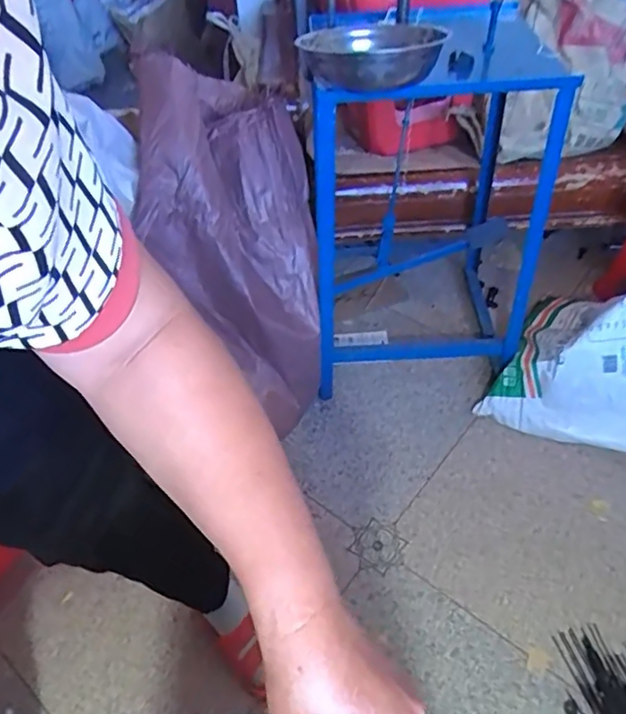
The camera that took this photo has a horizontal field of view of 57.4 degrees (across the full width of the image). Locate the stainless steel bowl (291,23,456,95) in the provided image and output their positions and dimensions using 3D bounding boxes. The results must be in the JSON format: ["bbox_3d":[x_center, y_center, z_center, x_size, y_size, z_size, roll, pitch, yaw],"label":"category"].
[{"bbox_3d":[0.093,-0.471,0.868,0.208,0.058,0.236,9,49,12],"label":"stainless steel bowl"}]

